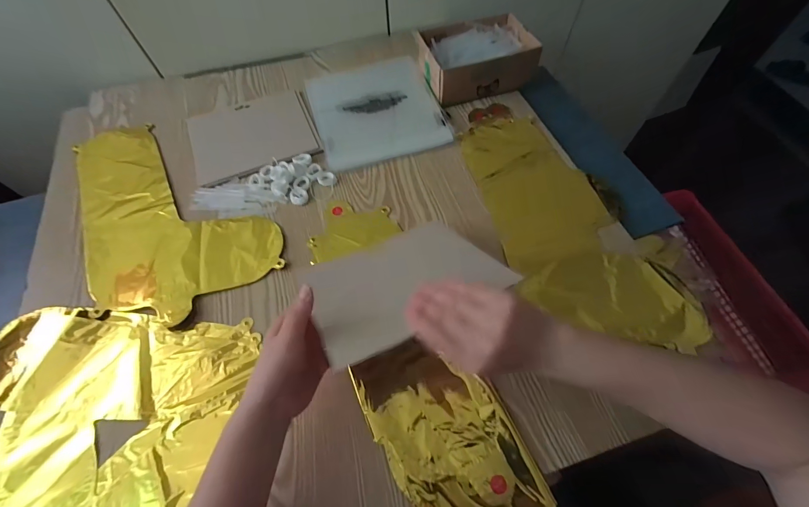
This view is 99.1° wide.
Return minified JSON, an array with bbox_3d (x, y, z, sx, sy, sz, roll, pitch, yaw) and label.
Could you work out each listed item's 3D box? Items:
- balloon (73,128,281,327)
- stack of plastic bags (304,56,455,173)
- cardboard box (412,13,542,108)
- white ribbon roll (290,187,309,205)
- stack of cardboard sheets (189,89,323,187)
[{"bbox_3d":[-0.363,-0.079,0.520,0.232,0.008,0.398,-31,65,-15],"label":"balloon"},{"bbox_3d":[-0.053,-0.258,0.603,0.206,0.018,0.234,-16,62,-7],"label":"stack of plastic bags"},{"bbox_3d":[0.126,-0.350,0.619,0.191,0.061,0.145,-18,62,-9],"label":"cardboard box"},{"bbox_3d":[-0.158,-0.086,0.516,0.025,0.006,0.028,-24,63,-11],"label":"white ribbon roll"},{"bbox_3d":[-0.256,-0.201,0.585,0.201,0.008,0.178,-21,62,-10],"label":"stack of cardboard sheets"}]

